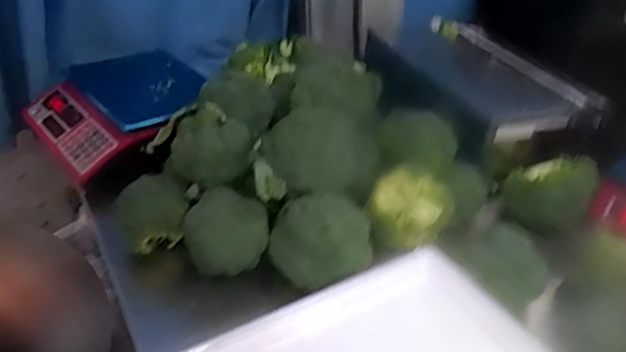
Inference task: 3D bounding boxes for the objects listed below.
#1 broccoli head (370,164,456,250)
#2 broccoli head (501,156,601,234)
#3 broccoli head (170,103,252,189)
[{"bbox_3d":[0.147,0.050,0.855,0.123,0.093,0.096,12,33,11],"label":"broccoli head"},{"bbox_3d":[0.390,0.021,0.931,0.123,0.084,0.116,-25,43,-38],"label":"broccoli head"},{"bbox_3d":[-0.141,-0.041,0.783,0.113,0.093,0.088,-1,33,-9],"label":"broccoli head"}]

